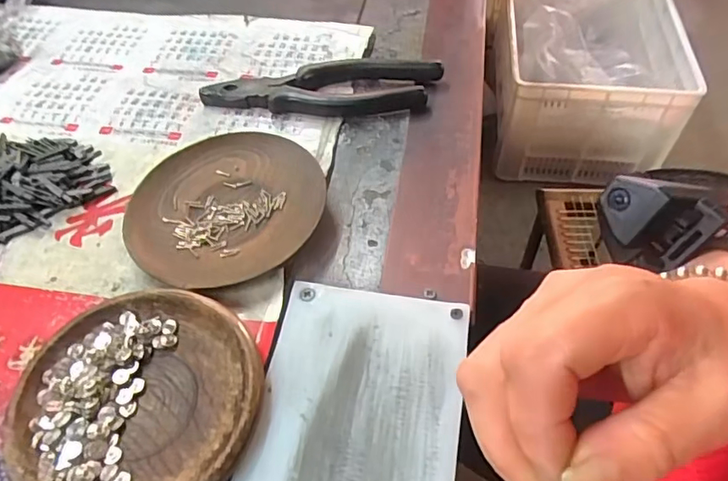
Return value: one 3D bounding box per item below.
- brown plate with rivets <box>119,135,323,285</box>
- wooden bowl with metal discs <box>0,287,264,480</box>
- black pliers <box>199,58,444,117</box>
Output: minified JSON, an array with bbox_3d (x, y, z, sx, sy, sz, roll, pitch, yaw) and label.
[{"bbox_3d":[-0.083,-0.021,0.326,0.114,0.017,0.112,-2,53,3],"label":"brown plate with rivets"},{"bbox_3d":[-0.105,0.075,0.254,0.111,0.016,0.112,-2,53,3],"label":"wooden bowl with metal discs"},{"bbox_3d":[-0.030,-0.109,0.386,0.167,0.018,0.045,-1,53,4],"label":"black pliers"}]

